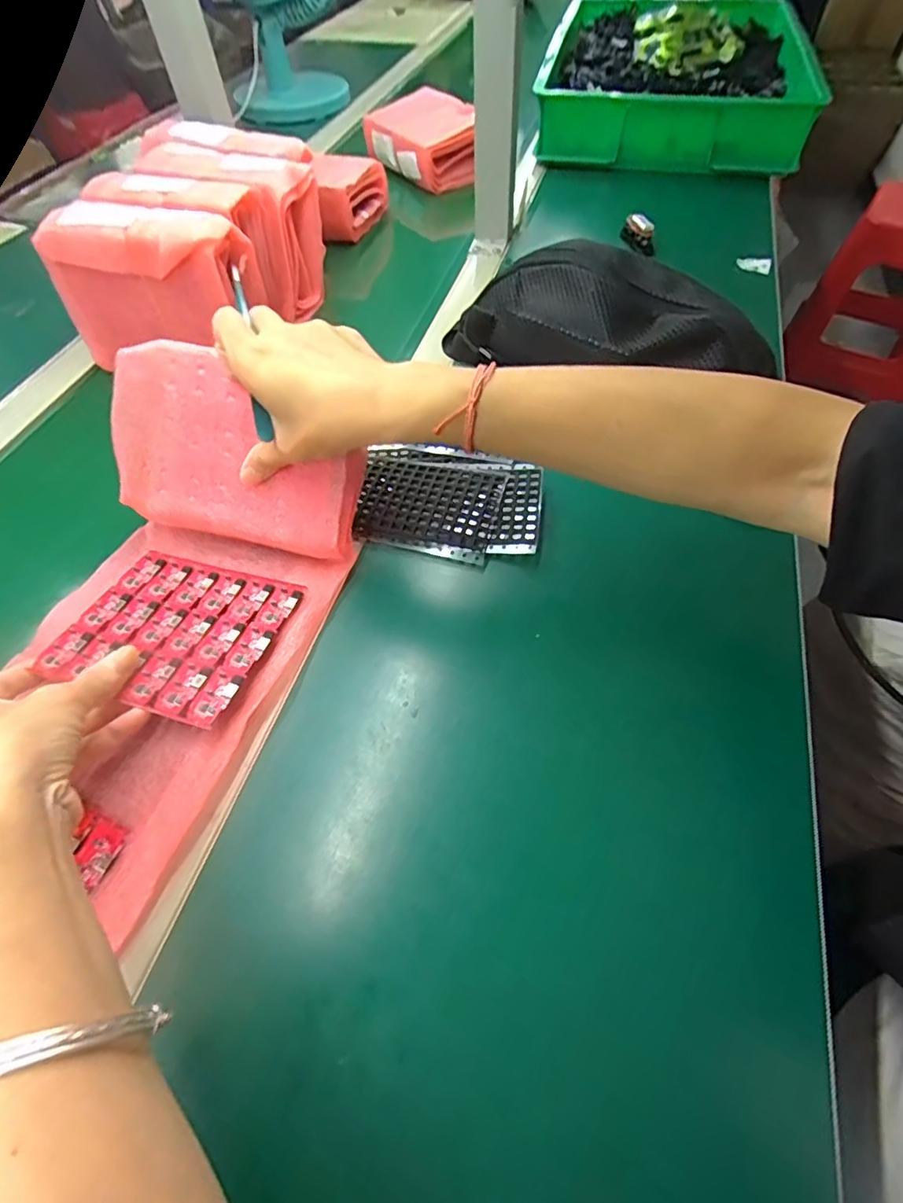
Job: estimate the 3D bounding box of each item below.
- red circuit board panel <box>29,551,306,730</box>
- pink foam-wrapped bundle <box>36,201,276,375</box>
[{"bbox_3d":[-0.177,0.016,0.351,0.127,0.013,0.107,15,58,12],"label":"red circuit board panel"},{"bbox_3d":[-0.259,-0.283,0.476,0.162,0.096,0.064,1,56,3],"label":"pink foam-wrapped bundle"}]

